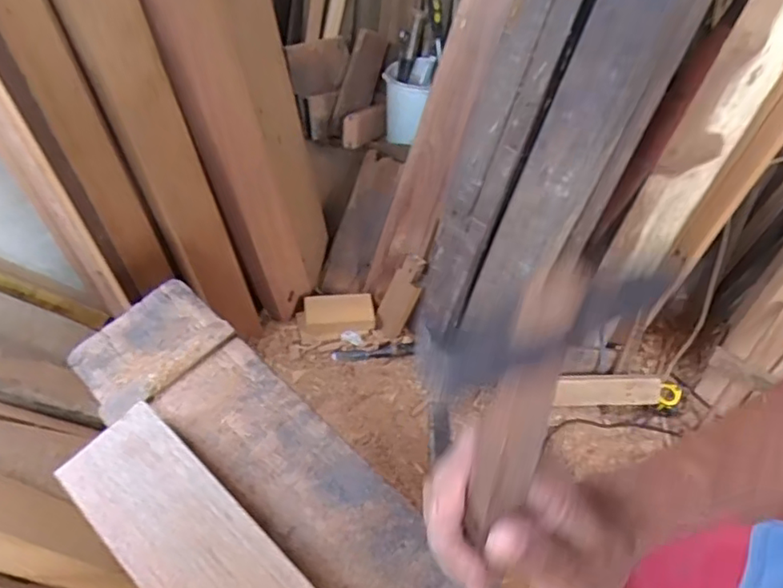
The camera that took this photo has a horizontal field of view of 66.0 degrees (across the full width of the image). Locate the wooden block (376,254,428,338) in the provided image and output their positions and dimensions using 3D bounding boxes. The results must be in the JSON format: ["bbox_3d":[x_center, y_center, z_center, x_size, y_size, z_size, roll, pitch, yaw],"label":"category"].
[{"bbox_3d":[0.023,0.007,1.443,0.073,0.223,0.016,27,29,4],"label":"wooden block"}]

